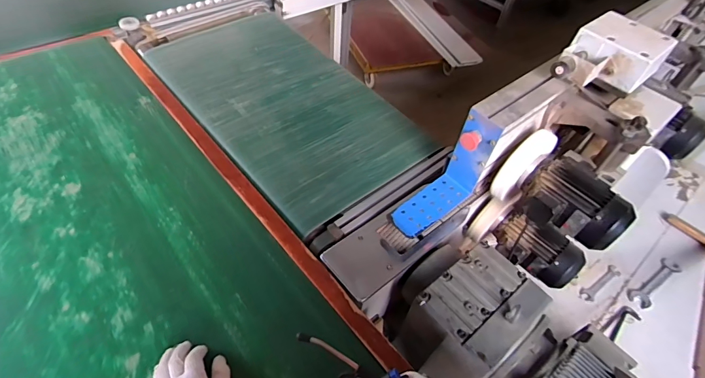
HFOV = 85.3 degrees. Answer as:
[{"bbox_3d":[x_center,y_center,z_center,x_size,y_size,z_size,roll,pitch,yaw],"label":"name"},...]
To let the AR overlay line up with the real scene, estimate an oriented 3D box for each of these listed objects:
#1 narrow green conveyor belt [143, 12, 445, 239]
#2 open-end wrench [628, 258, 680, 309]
[{"bbox_3d":[-0.197,-0.286,1.123,0.480,0.042,0.832,-32,59,-28],"label":"narrow green conveyor belt"},{"bbox_3d":[0.957,0.293,1.211,0.251,0.010,0.059,-24,49,-28],"label":"open-end wrench"}]

